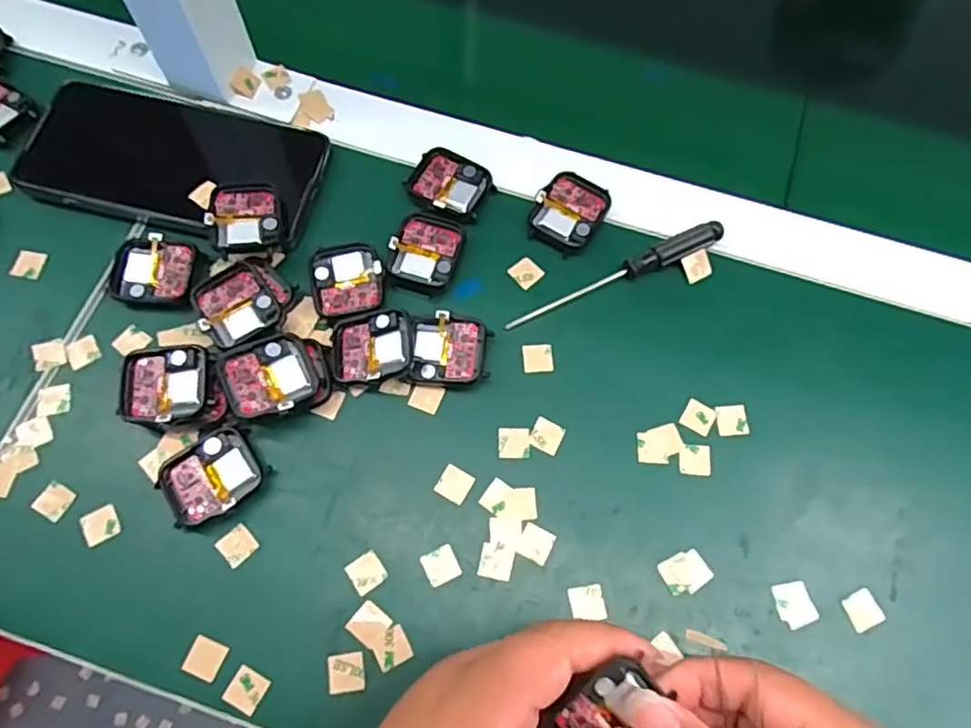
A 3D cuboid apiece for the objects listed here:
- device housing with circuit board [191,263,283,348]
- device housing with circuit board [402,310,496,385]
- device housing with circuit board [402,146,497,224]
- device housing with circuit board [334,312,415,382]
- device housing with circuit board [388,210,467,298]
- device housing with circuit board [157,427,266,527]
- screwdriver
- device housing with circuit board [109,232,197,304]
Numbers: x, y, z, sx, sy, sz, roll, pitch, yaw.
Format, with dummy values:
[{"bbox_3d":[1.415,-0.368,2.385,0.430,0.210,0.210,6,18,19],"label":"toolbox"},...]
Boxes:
[{"bbox_3d":[-0.129,-0.029,0.337,0.037,0.014,0.041,-31,74,-12],"label":"device housing with circuit board"},{"bbox_3d":[-0.018,-0.007,0.337,0.040,0.013,0.036,4,70,0],"label":"device housing with circuit board"},{"bbox_3d":[-0.020,-0.103,0.372,0.045,0.004,0.040,30,72,9],"label":"device housing with circuit board"},{"bbox_3d":[-0.058,-0.009,0.333,0.039,0.010,0.038,-5,70,-4],"label":"device housing with circuit board"},{"bbox_3d":[-0.033,-0.062,0.356,0.036,0.004,0.048,19,70,5],"label":"device housing with circuit board"},{"bbox_3d":[-0.132,0.054,0.311,0.045,0.010,0.040,-34,75,-13],"label":"device housing with circuit board"},{"bbox_3d":[0.072,-0.048,0.355,0.131,0.011,0.012,-24,73,-10],"label":"screwdriver"},{"bbox_3d":[-0.178,-0.050,0.349,0.041,0.009,0.037,12,70,2],"label":"device housing with circuit board"}]

